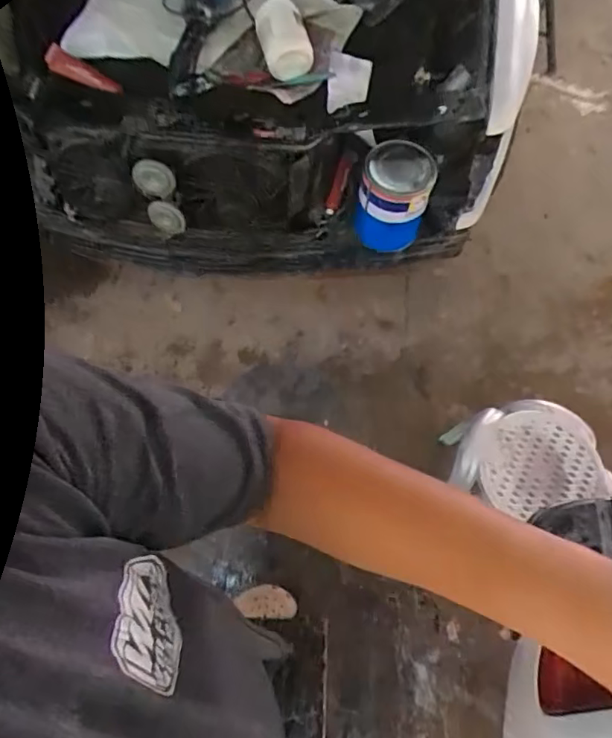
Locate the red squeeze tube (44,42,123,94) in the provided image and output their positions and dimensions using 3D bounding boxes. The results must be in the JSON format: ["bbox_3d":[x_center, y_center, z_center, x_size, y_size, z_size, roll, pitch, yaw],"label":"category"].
[{"bbox_3d":[-0.483,-0.650,1.187,0.171,0.025,0.049,23,67,-10],"label":"red squeeze tube"}]

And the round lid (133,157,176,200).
[{"bbox_3d":[-0.349,-0.435,1.241,0.096,0.092,0.031,4,67,0],"label":"round lid"}]

